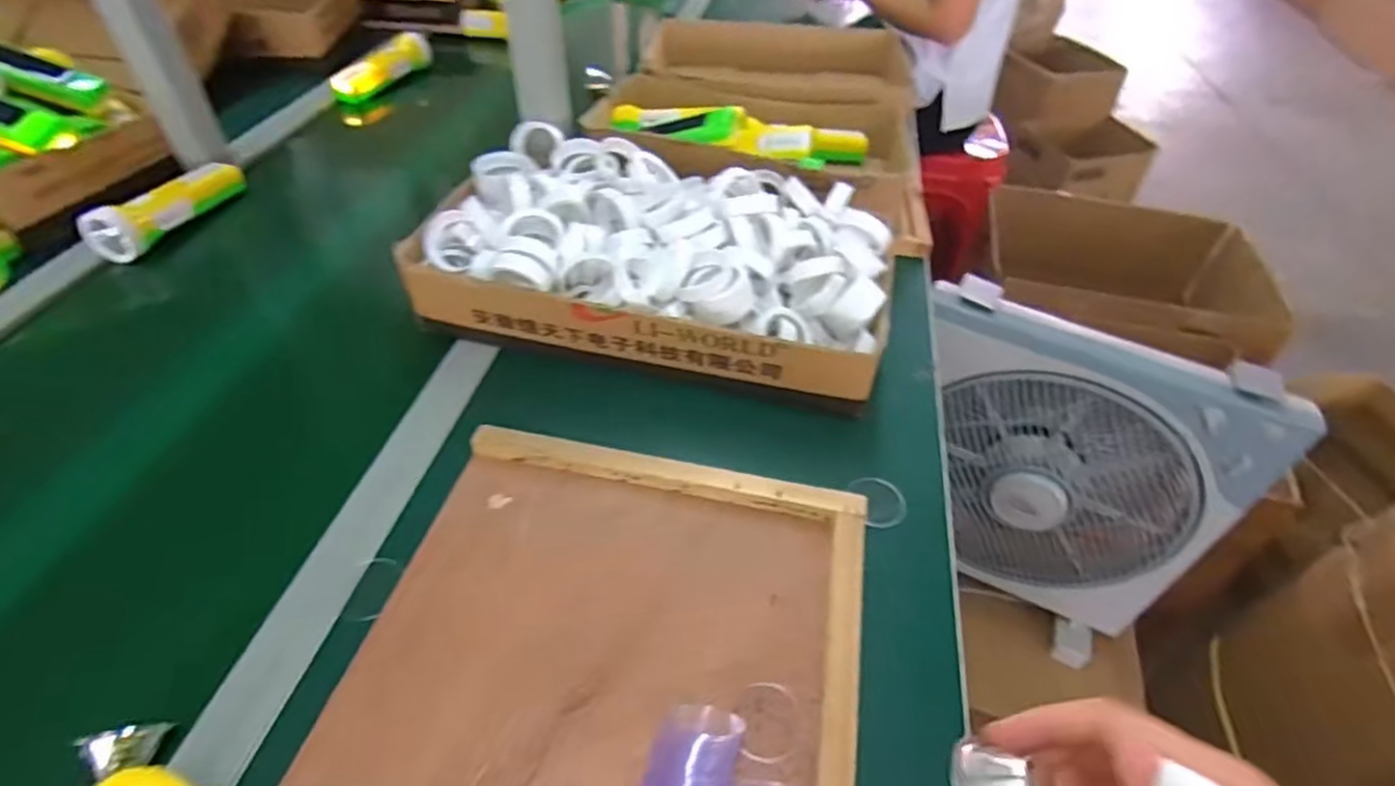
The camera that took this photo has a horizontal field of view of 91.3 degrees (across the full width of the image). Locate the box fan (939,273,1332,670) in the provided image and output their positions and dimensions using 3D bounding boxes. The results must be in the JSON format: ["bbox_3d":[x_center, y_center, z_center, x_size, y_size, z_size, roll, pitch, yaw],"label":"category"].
[{"bbox_3d":[0.405,0.100,0.800,0.356,0.394,0.104,27,50,21],"label":"box fan"}]

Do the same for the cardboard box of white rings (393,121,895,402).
[{"bbox_3d":[-0.030,-0.137,0.631,0.413,0.086,0.239,12,46,9],"label":"cardboard box of white rings"}]

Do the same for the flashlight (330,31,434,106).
[{"bbox_3d":[-0.471,-0.495,1.031,0.057,0.040,0.192,16,47,12],"label":"flashlight"}]

